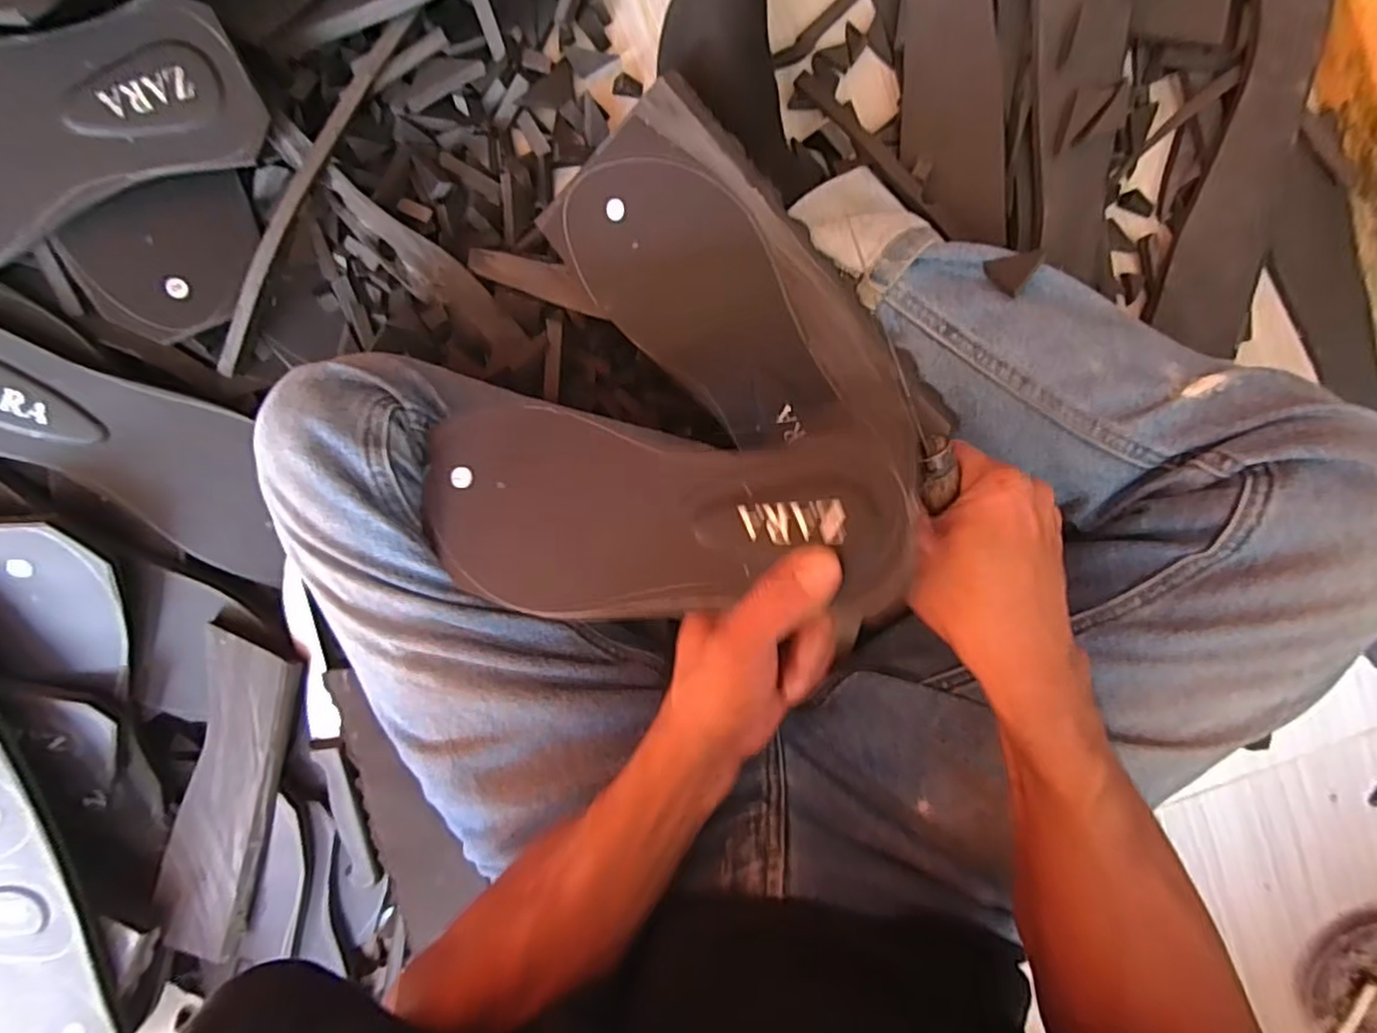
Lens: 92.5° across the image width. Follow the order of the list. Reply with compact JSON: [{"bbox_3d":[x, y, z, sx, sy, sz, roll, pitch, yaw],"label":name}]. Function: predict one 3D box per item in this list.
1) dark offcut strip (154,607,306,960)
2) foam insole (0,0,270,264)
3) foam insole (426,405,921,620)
[{"bbox_3d":[-0.333,0.201,0.476,0.065,0.019,0.261,18,98,-3],"label":"dark offcut strip"},{"bbox_3d":[-0.356,-0.200,0.343,0.242,0.019,0.097,-27,122,-6],"label":"foam insole"},{"bbox_3d":[-0.024,0.002,0.311,0.240,0.009,0.096,7,94,21],"label":"foam insole"}]

